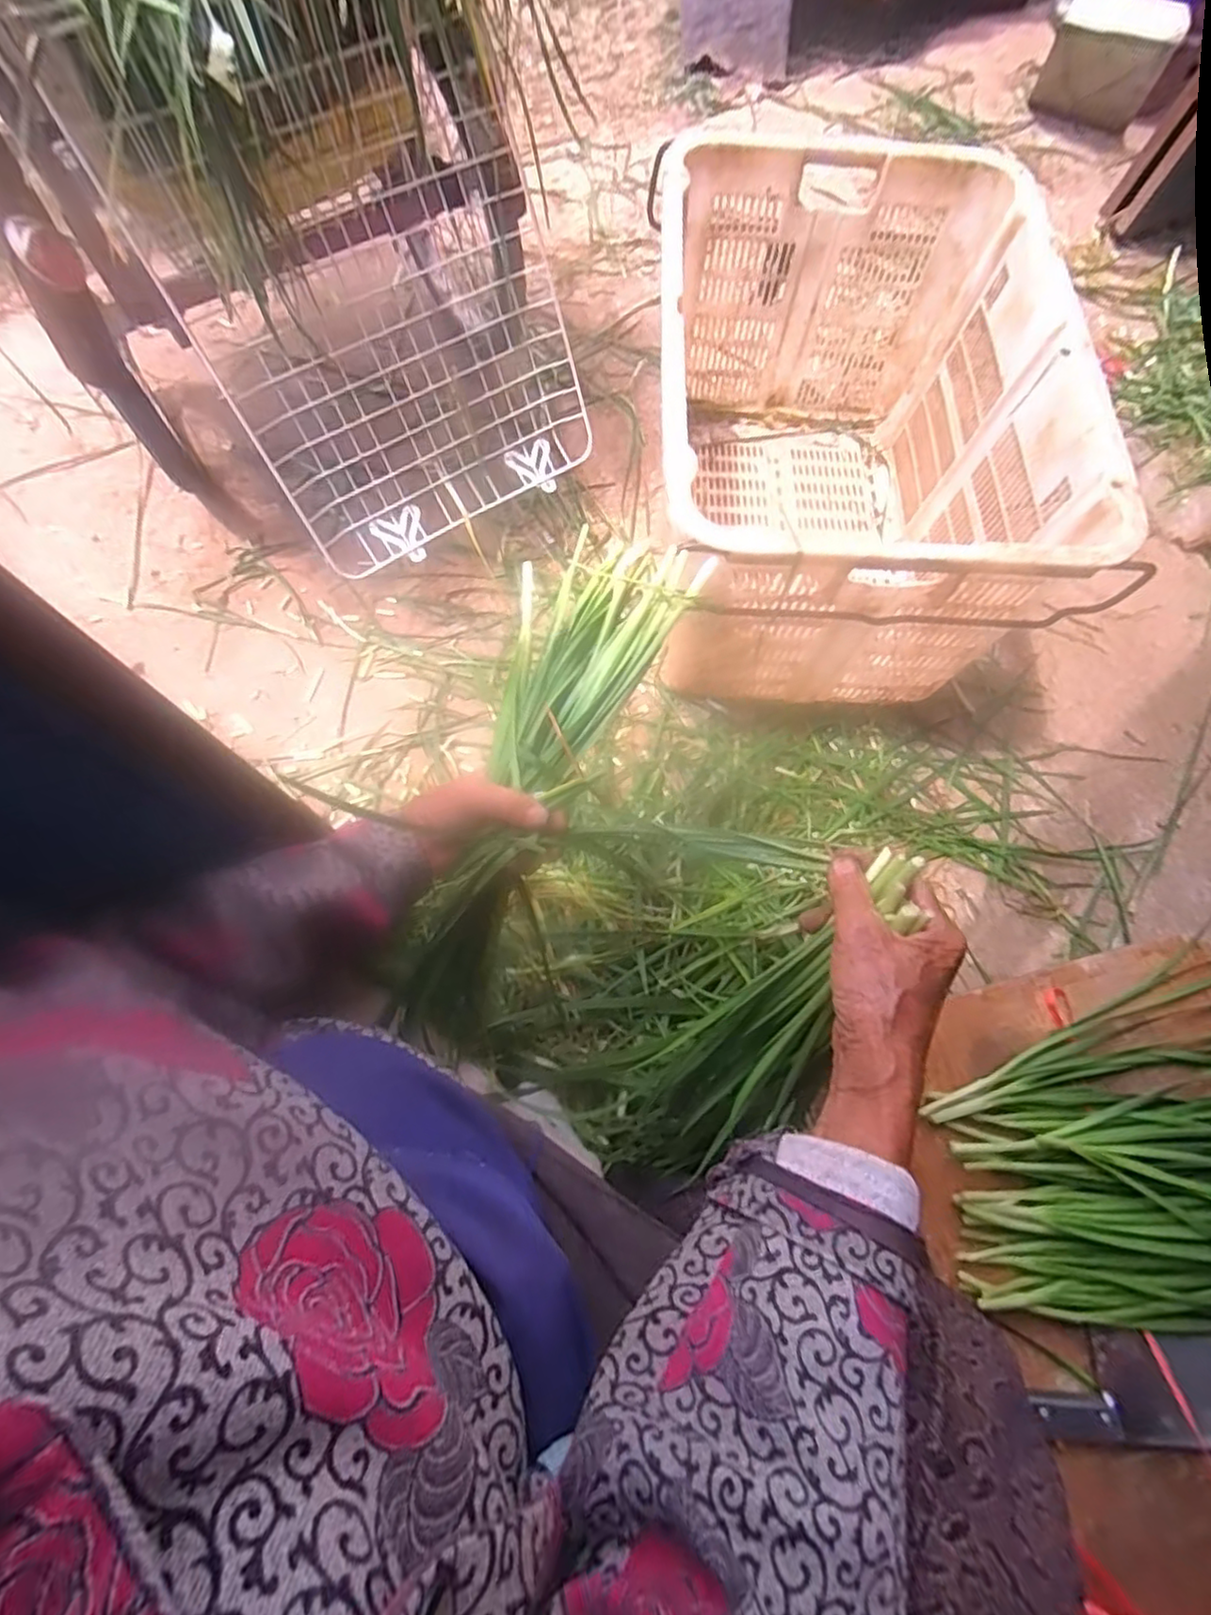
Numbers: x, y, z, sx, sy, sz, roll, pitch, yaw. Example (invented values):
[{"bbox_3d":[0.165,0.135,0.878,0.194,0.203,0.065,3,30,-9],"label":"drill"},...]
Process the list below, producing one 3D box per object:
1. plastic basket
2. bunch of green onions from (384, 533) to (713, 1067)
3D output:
[{"bbox_3d":[0.302,-0.518,0.920,0.490,0.385,0.738,1,71,-2],"label":"plastic basket"},{"bbox_3d":[-0.064,-0.013,0.492,0.111,0.064,0.422,25,94,6],"label":"bunch of green onions"}]

